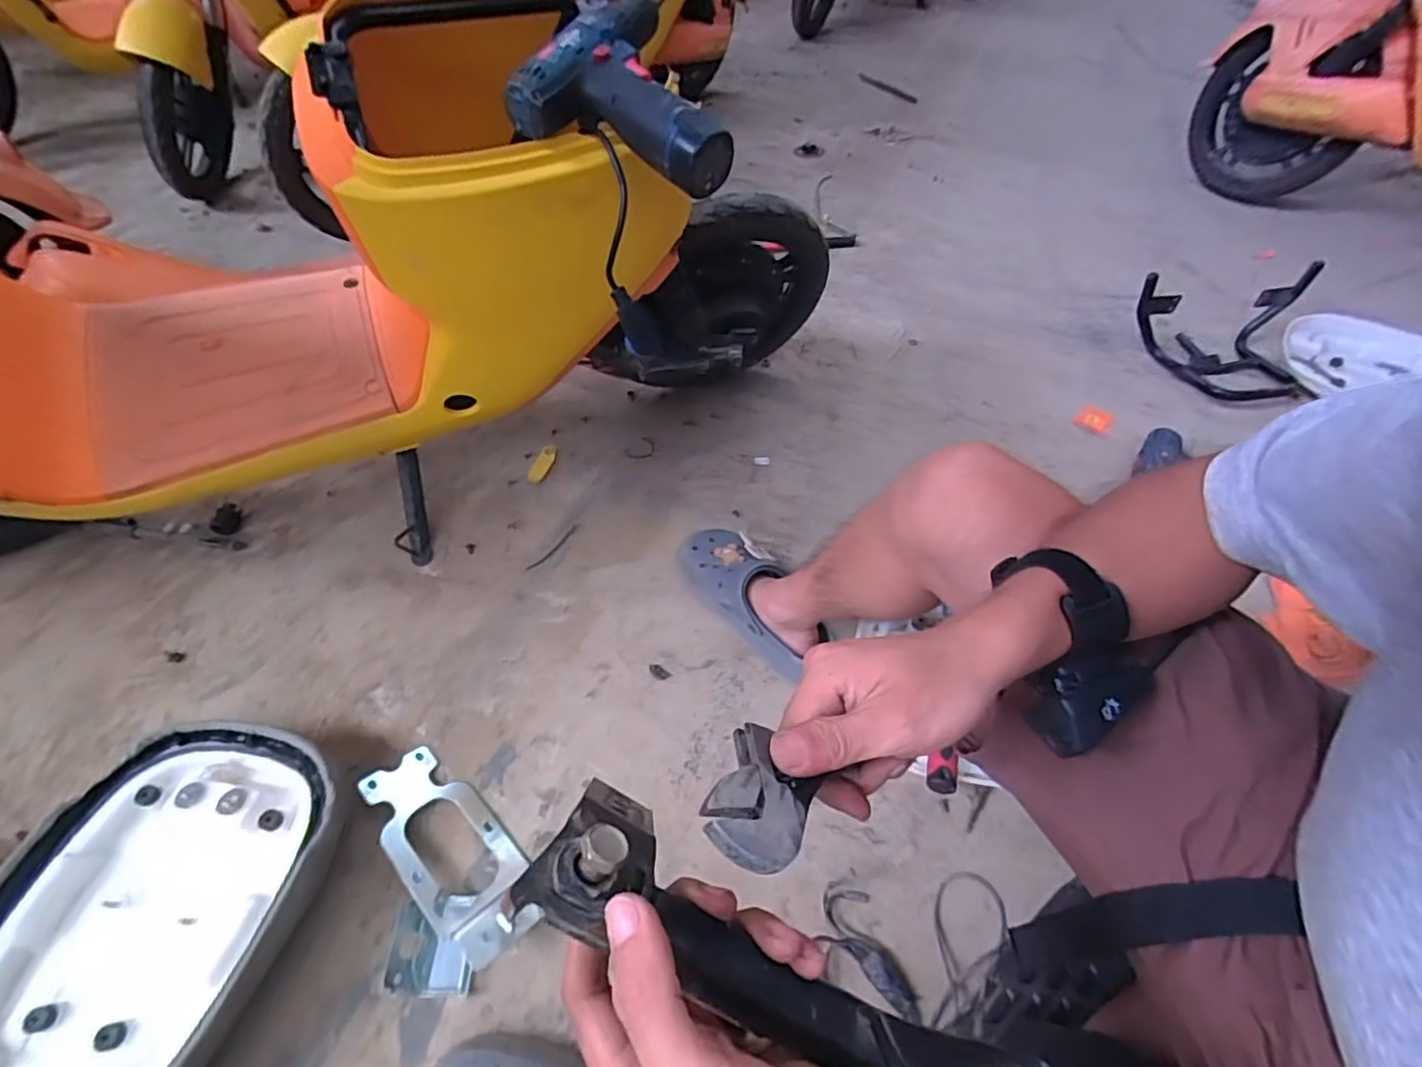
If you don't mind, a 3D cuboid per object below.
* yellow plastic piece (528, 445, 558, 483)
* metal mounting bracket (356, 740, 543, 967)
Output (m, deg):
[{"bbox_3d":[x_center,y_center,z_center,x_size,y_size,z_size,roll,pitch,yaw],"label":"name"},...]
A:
[{"bbox_3d":[-0.273,-0.115,1.039,0.023,0.020,0.073,18,66,14],"label":"yellow plastic piece"},{"bbox_3d":[-0.280,0.330,0.672,0.256,0.046,0.102,36,59,25],"label":"metal mounting bracket"}]

